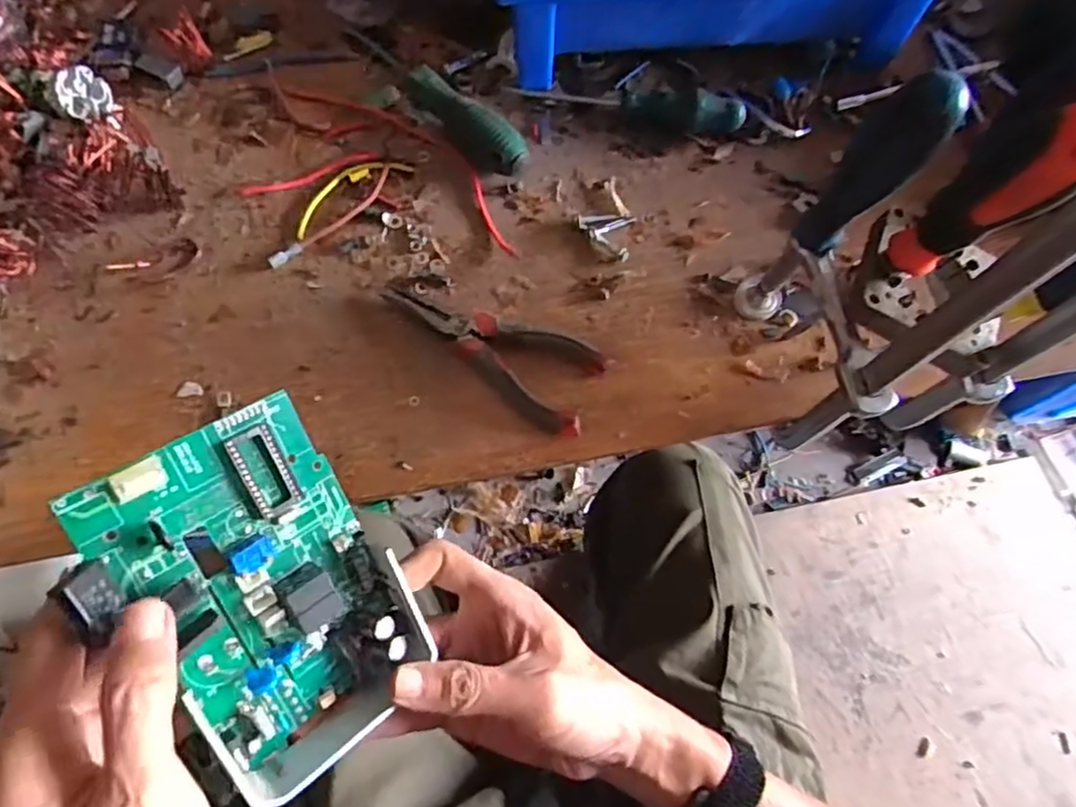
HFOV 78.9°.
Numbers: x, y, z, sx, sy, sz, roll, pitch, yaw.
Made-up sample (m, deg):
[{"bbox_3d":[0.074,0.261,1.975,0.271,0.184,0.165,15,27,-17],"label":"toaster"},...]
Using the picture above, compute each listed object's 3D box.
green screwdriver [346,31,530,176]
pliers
[{"bbox_3d":[-0.076,-0.221,0.471,0.177,0.033,0.028,42,74,14],"label":"green screwdriver"},{"bbox_3d":[-0.036,-0.029,0.415,0.147,0.015,0.059,19,70,7],"label":"pliers"}]

